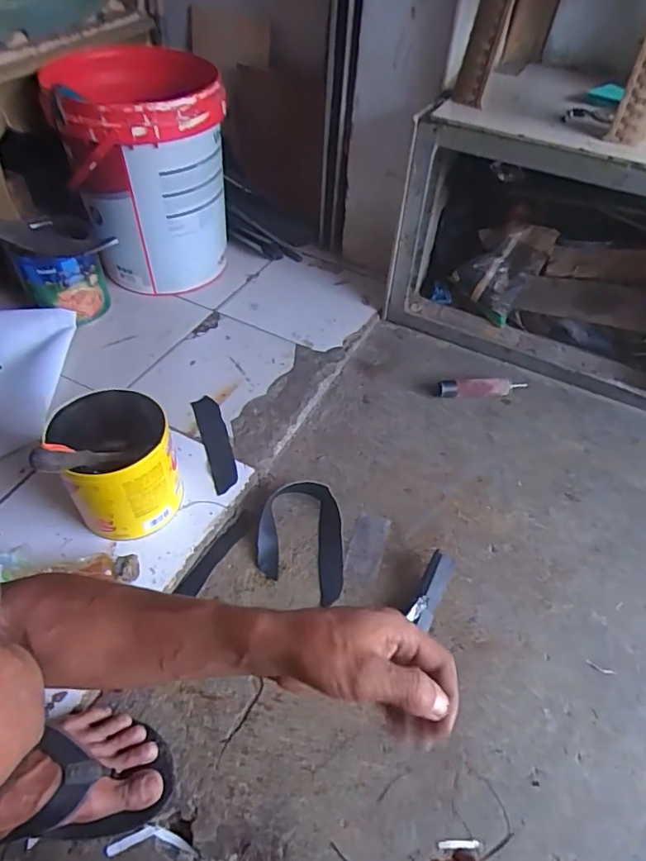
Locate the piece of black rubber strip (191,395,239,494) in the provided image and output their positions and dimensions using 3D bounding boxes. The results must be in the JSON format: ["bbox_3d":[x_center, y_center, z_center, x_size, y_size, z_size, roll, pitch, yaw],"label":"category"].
[{"bbox_3d":[-0.177,0.019,0.870,0.044,0.009,0.204,-15,52,-14],"label":"piece of black rubber strip"}]

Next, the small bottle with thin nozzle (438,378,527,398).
[{"bbox_3d":[0.299,-0.078,0.979,0.163,0.026,0.034,1,49,-3],"label":"small bottle with thin nozzle"}]

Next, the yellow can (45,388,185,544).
[{"bbox_3d":[-0.281,0.051,0.732,0.149,0.162,0.151,-10,50,-12],"label":"yellow can"}]

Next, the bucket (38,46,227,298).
[{"bbox_3d":[-0.326,-0.454,0.991,0.265,0.376,0.248,2,49,-2],"label":"bucket"}]

